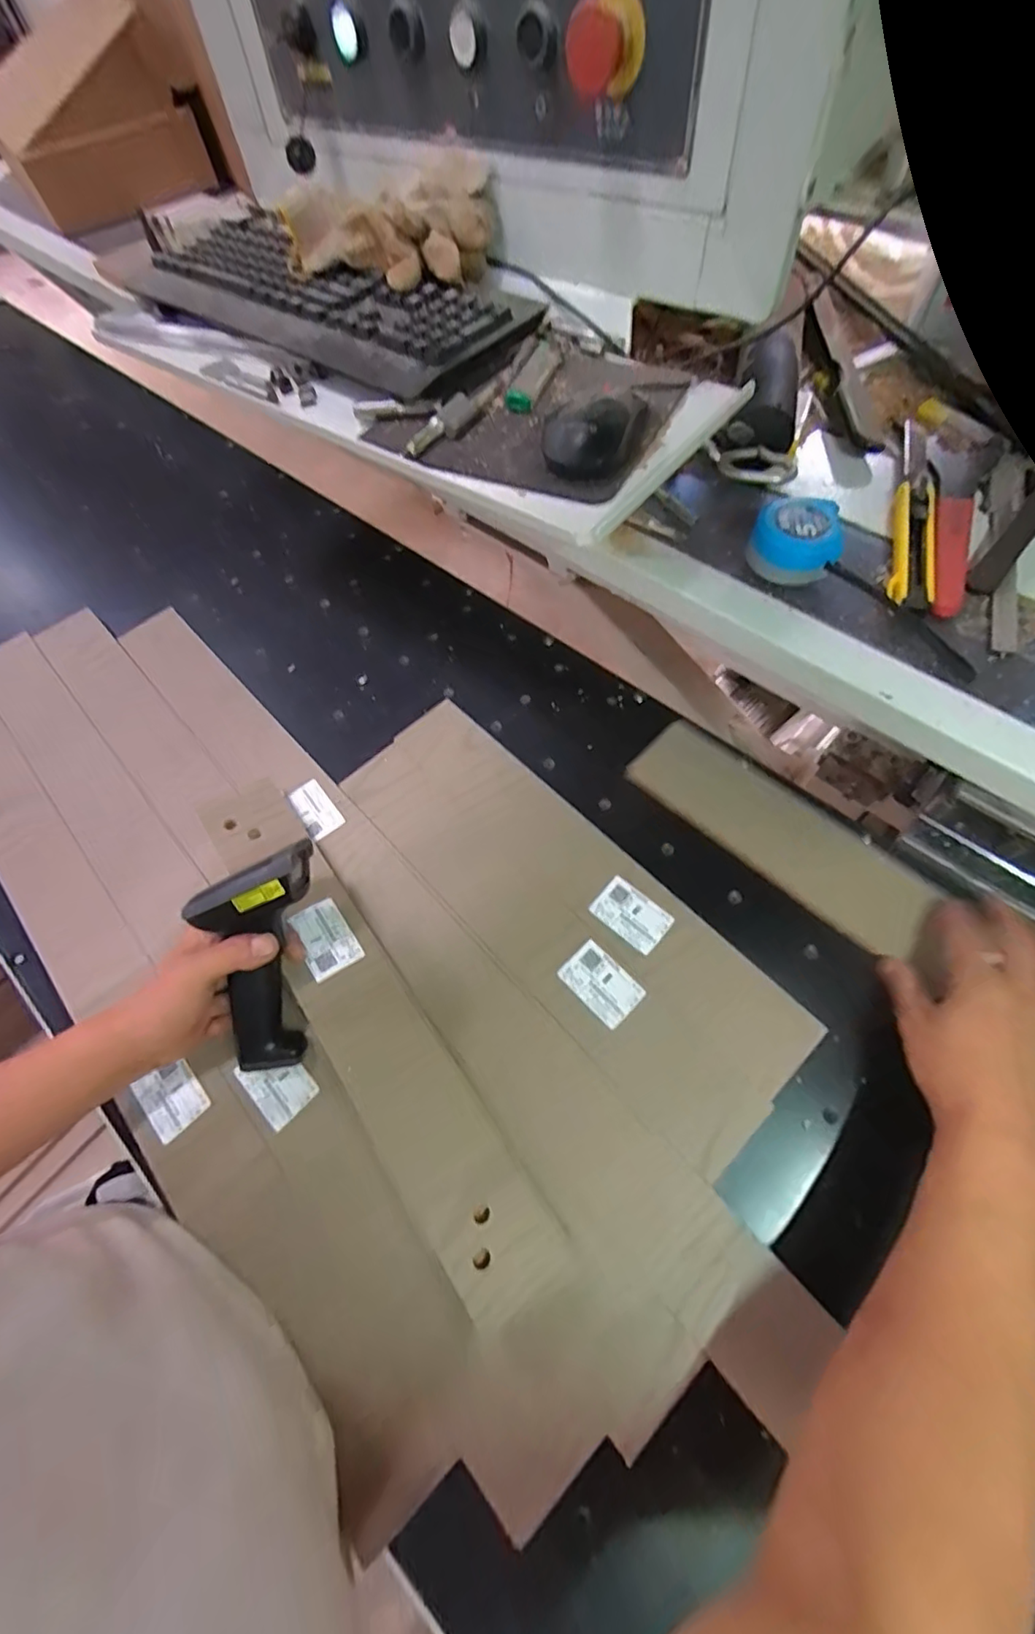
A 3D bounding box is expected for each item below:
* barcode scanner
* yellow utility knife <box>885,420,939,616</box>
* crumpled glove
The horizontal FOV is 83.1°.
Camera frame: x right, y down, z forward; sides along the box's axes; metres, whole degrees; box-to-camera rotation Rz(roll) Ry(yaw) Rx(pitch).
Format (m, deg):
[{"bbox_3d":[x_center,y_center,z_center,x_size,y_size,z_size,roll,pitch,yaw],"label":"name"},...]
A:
[{"bbox_3d":[-0.188,0.097,0.430,0.067,0.157,0.073,3,18,5],"label":"barcode scanner"},{"bbox_3d":[0.337,-0.260,0.492,0.032,0.014,0.212,14,64,11],"label":"yellow utility knife"},{"bbox_3d":[-0.117,-0.544,0.533,0.197,0.061,0.095,23,66,15],"label":"crumpled glove"}]

